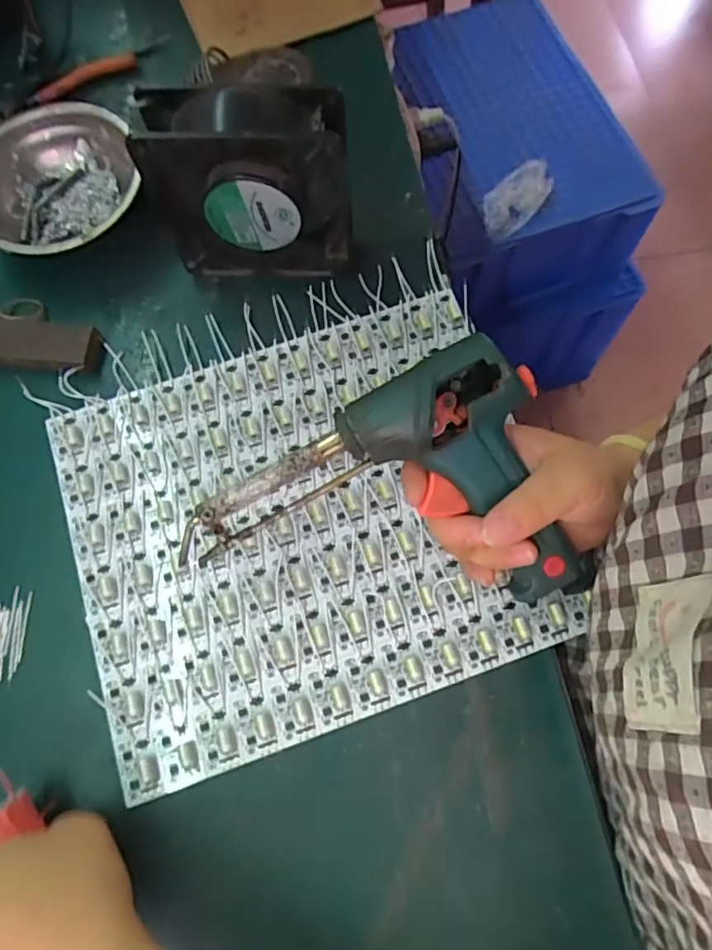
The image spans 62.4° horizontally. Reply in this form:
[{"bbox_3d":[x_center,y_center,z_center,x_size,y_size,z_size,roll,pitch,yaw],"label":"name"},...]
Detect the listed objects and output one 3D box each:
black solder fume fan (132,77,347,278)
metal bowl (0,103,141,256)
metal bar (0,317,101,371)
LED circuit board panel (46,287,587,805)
[{"bbox_3d":[-0.064,-0.180,0.370,0.120,0.117,0.044,1,72,1],"label":"black solder fume fan"},{"bbox_3d":[-0.216,-0.208,0.426,0.122,0.035,0.126,0,72,1],"label":"metal bowl"},{"bbox_3d":[-0.249,-0.092,0.402,0.154,0.012,0.034,6,73,3],"label":"metal bar"},{"bbox_3d":[-0.036,0.022,0.367,0.273,0.010,0.246,-19,73,-5],"label":"LED circuit board panel"}]

